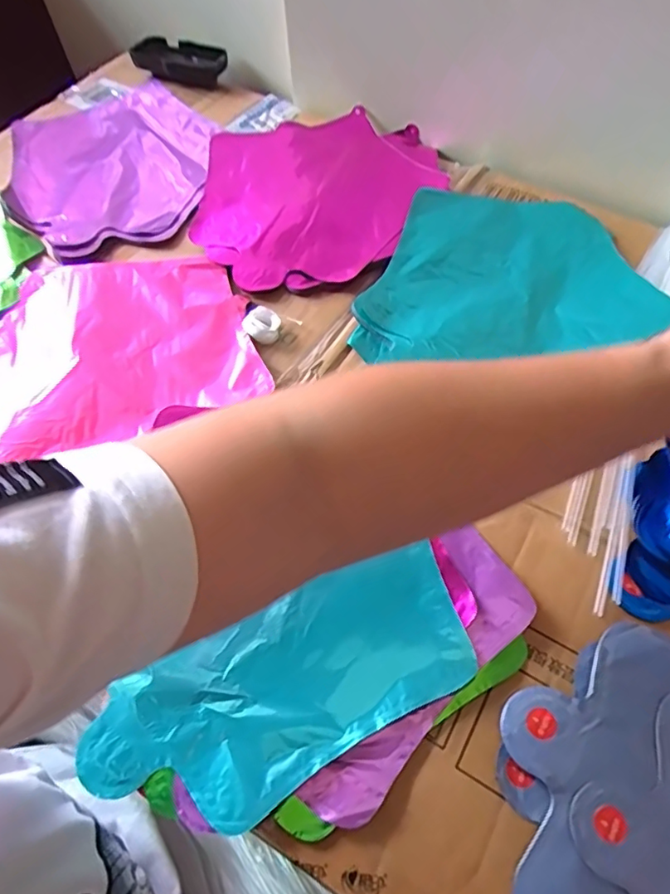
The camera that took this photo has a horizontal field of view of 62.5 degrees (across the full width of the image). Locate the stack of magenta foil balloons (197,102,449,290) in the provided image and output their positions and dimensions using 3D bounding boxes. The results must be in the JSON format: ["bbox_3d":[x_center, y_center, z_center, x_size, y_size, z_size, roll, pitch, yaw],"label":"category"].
[{"bbox_3d":[-0.014,-0.245,0.527,0.223,0.010,0.252,0,59,2],"label":"stack of magenta foil balloons"}]

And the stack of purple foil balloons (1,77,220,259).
[{"bbox_3d":[-0.221,-0.290,0.549,0.199,0.019,0.261,-19,60,-9],"label":"stack of purple foil balloons"}]

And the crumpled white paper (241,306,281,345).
[{"bbox_3d":[-0.059,-0.099,0.441,0.028,0.014,0.029,-13,59,-6],"label":"crumpled white paper"}]

